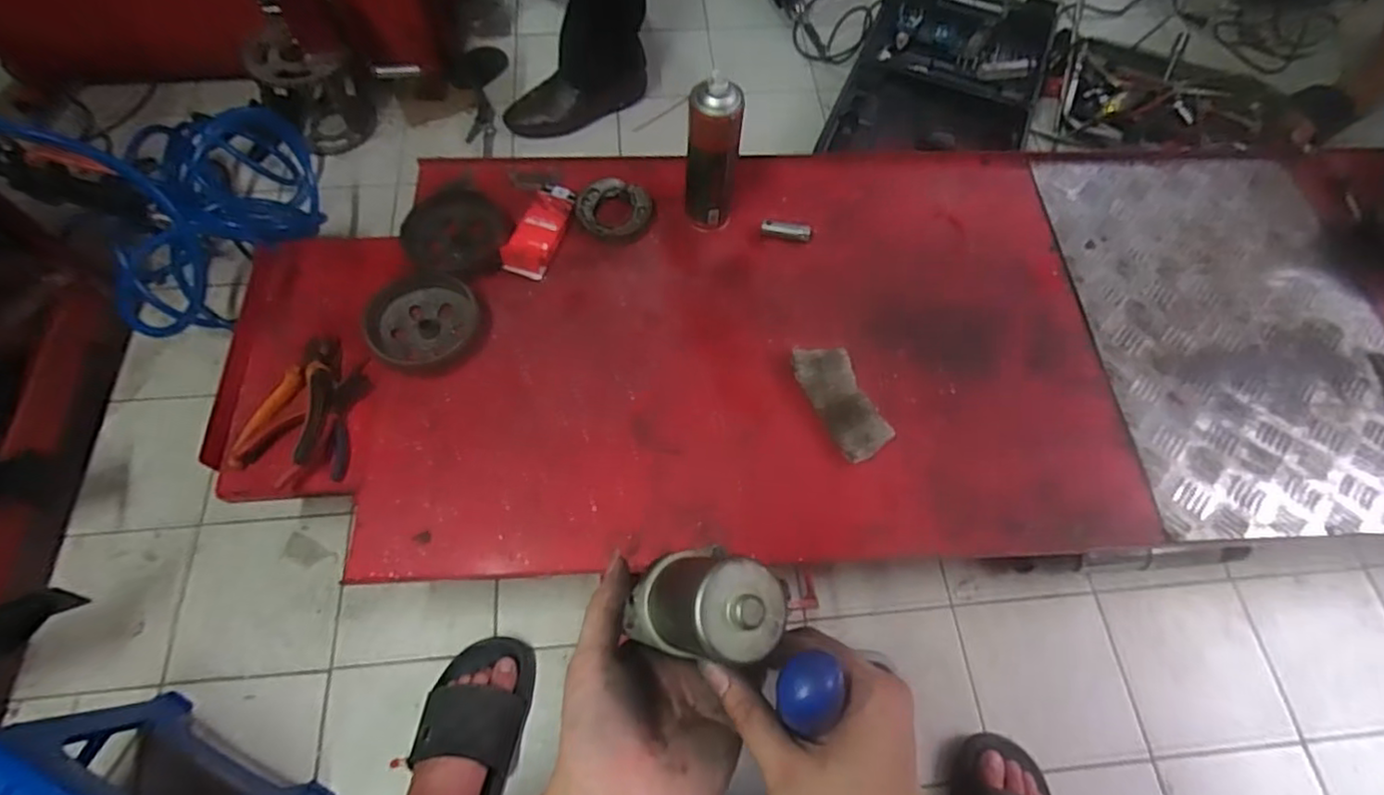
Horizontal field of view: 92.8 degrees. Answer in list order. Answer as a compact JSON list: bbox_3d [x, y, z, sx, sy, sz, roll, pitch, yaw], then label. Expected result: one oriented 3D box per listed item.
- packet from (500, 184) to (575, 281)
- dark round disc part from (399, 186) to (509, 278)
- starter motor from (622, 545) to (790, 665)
[{"bbox_3d":[-0.204,-0.228,0.889,0.061,0.020,0.154,16,65,5],"label":"packet"},{"bbox_3d":[-0.313,-0.218,0.873,0.127,0.019,0.141,-34,71,-17],"label":"dark round disc part"},{"bbox_3d":[0.001,0.105,0.330,0.043,0.088,0.048,25,60,-30],"label":"starter motor"}]

